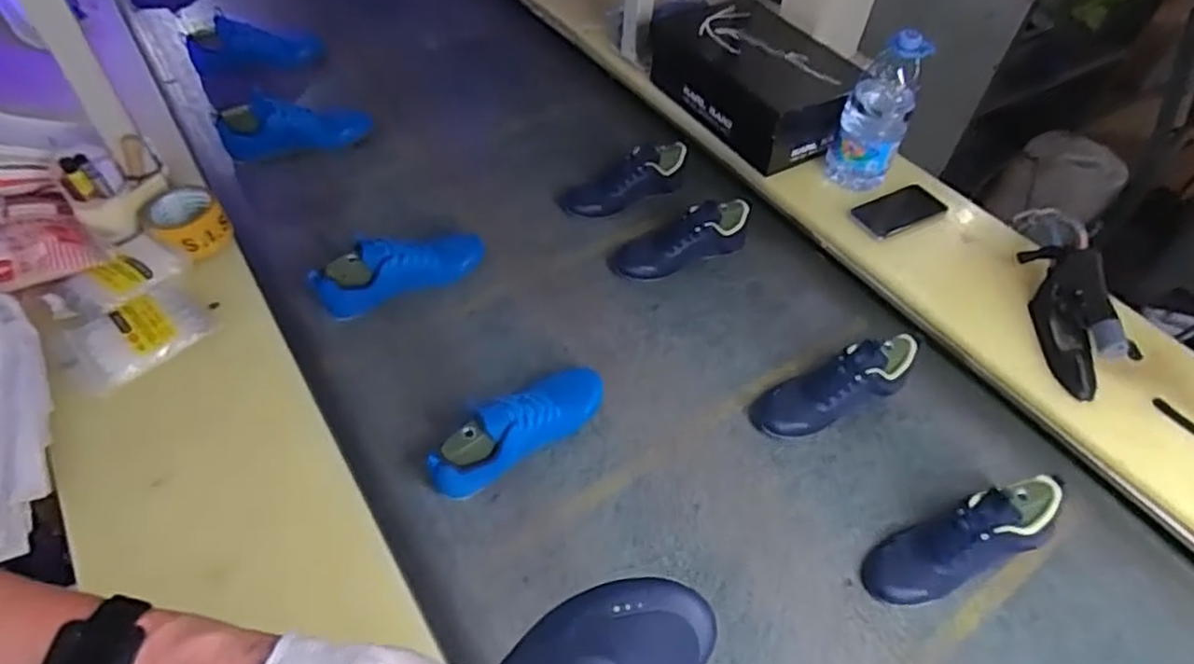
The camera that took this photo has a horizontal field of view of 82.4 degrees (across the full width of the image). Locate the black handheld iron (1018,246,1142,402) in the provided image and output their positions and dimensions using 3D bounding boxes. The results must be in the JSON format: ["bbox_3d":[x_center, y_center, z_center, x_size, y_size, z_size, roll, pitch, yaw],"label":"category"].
[{"bbox_3d":[0.661,-0.027,0.943,0.080,0.095,0.235,11,50,2],"label":"black handheld iron"}]

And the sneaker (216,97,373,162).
[{"bbox_3d":[-0.506,-0.344,1.151,0.234,0.088,0.087,-22,56,-22],"label":"sneaker"}]

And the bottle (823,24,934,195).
[{"bbox_3d":[0.450,-0.342,1.109,0.103,0.249,0.083,22,52,14],"label":"bottle"}]

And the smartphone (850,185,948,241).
[{"bbox_3d":[0.500,-0.201,1.134,0.148,0.013,0.075,-24,65,-17],"label":"smartphone"}]

